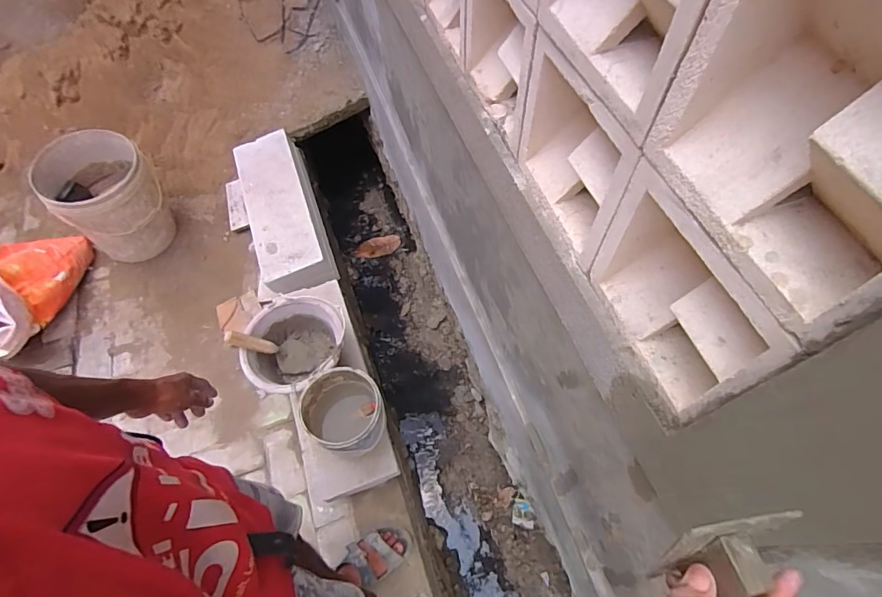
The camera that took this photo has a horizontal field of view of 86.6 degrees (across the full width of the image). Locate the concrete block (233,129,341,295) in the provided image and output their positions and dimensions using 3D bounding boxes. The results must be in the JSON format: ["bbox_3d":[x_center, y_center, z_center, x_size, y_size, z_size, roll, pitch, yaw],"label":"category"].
[{"bbox_3d":[-0.526,-0.287,1.552,0.220,0.143,0.628,-19,62,-9],"label":"concrete block"}]

